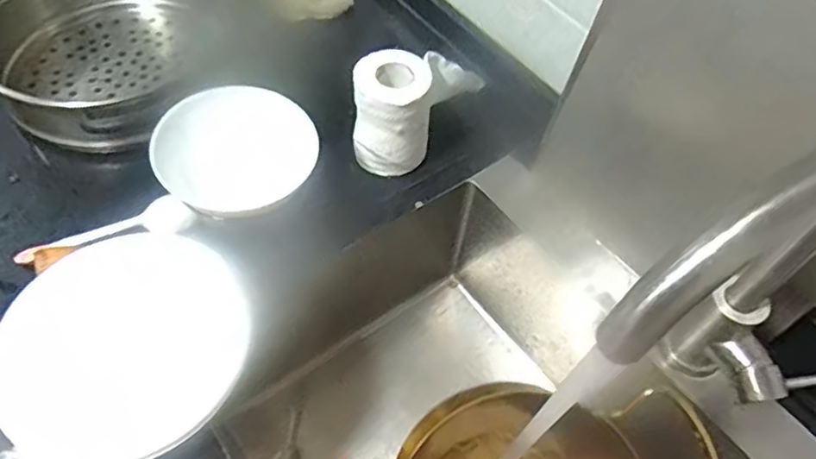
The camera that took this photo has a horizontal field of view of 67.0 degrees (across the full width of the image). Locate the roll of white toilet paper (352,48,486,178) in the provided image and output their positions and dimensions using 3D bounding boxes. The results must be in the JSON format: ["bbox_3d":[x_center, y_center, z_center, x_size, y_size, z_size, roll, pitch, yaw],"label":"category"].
[{"bbox_3d":[0.007,-0.138,0.654,0.073,0.103,0.152,40,62,21],"label":"roll of white toilet paper"}]

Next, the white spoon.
[{"bbox_3d":[-0.287,0.006,0.589,0.158,0.017,0.035,-23,60,-18],"label":"white spoon"}]

